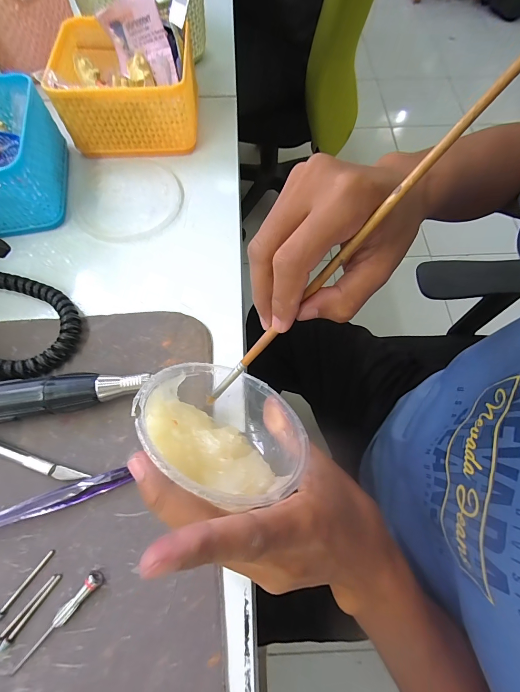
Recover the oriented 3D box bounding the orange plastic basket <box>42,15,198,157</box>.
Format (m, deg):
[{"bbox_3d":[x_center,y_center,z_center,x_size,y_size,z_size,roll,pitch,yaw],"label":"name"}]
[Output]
[{"bbox_3d":[-0.142,-0.270,0.323,0.149,0.066,0.124,-4,67,-2],"label":"orange plastic basket"}]

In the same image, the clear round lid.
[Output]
[{"bbox_3d":[-0.132,-0.152,0.308,0.103,0.007,0.111,0,67,0],"label":"clear round lid"}]

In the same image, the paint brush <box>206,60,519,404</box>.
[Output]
[{"bbox_3d":[0.047,-0.051,0.162,0.277,0.006,0.007,-47,69,27],"label":"paint brush"}]

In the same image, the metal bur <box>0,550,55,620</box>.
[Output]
[{"bbox_3d":[-0.140,0.142,0.182,0.005,0.004,0.041,34,71,13],"label":"metal bur"}]

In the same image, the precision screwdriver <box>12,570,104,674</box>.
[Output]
[{"bbox_3d":[-0.116,0.156,0.175,0.008,0.007,0.059,40,72,15],"label":"precision screwdriver"}]

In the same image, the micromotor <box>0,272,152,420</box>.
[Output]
[{"bbox_3d":[-0.181,-0.008,0.235,0.175,0.026,0.130,-10,67,-5],"label":"micromotor"}]

